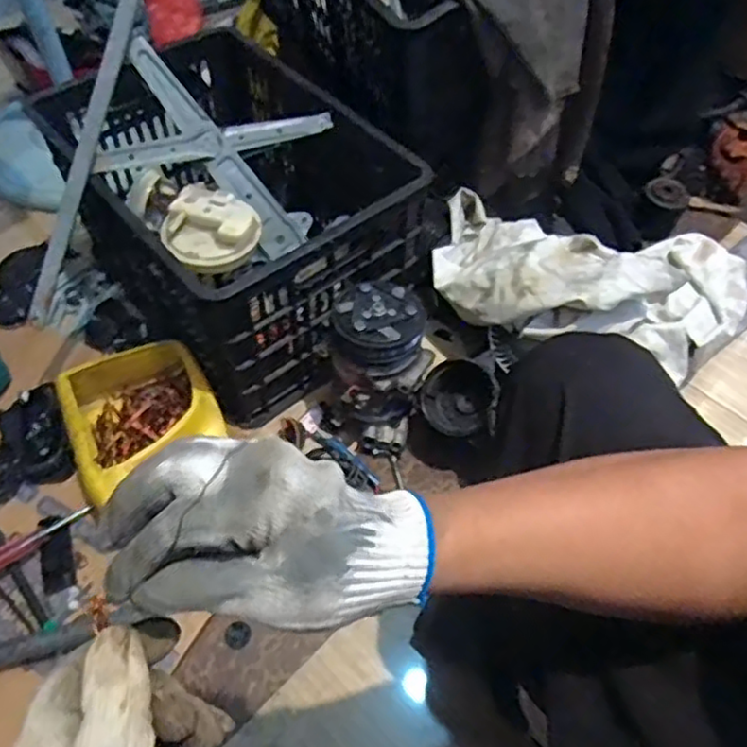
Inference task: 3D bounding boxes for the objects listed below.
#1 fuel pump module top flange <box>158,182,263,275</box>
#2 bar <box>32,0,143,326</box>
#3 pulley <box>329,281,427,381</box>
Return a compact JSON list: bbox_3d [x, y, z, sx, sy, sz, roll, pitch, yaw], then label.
[{"bbox_3d":[-0.197,-0.173,0.807,0.109,0.045,0.108,0,72,-1],"label":"fuel pump module top flange"},{"bbox_3d":[-0.345,-0.275,0.803,0.026,0.026,0.456,28,104,22],"label":"bar"},{"bbox_3d":[0.007,-0.059,0.820,0.107,0.061,0.106,0,54,-1],"label":"pulley"}]

